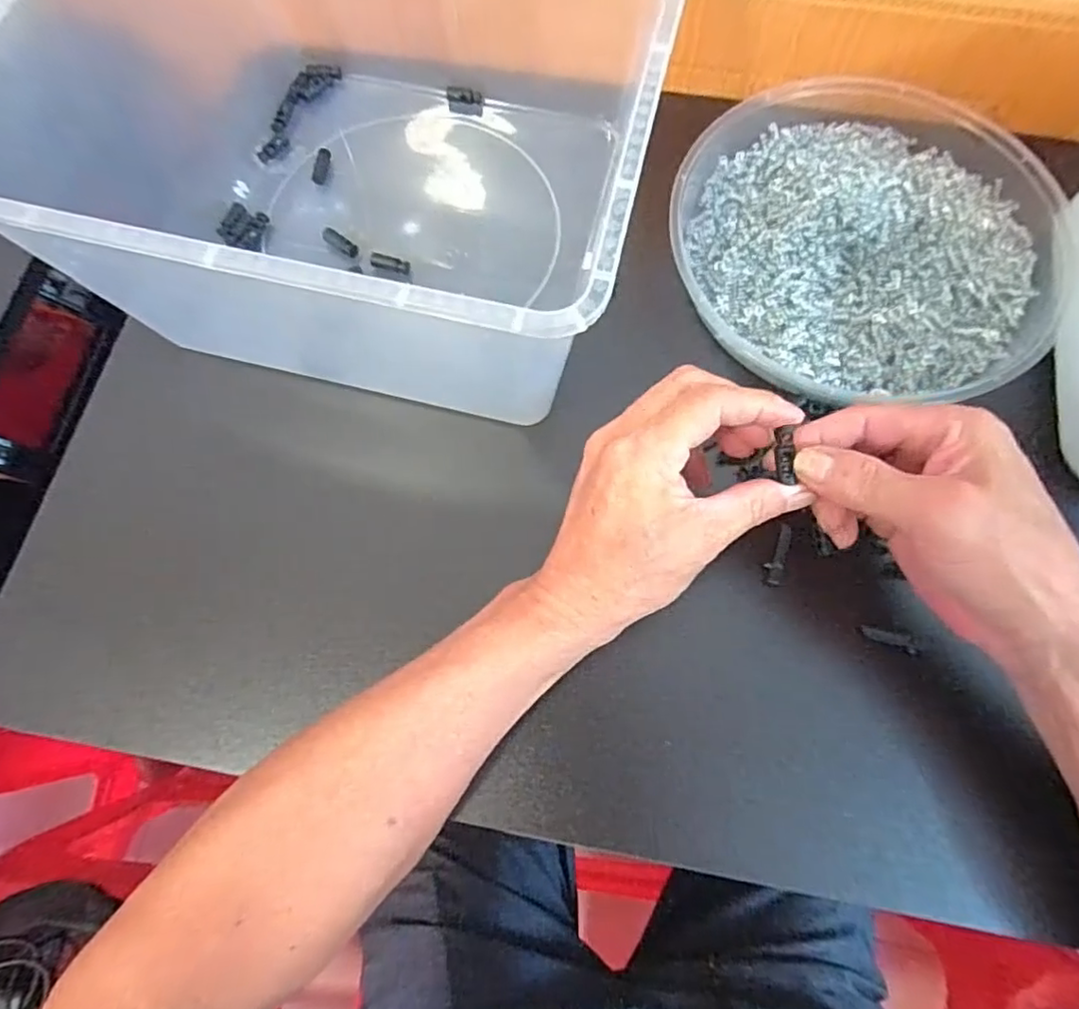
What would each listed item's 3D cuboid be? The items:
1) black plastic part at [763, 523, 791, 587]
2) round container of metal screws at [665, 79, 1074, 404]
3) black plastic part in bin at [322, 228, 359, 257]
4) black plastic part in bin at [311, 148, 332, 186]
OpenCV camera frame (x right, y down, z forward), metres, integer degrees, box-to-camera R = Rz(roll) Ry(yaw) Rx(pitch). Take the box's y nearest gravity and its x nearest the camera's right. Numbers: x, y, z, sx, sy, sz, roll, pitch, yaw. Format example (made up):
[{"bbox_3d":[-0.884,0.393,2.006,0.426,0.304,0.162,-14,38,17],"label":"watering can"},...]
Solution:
[{"bbox_3d":[0.130,0.027,0.328,0.010,0.009,0.035,13,74,5],"label":"black plastic part"},{"bbox_3d":[0.201,-0.164,0.363,0.233,0.043,0.209,2,73,1],"label":"round container of metal screws"},{"bbox_3d":[-0.131,-0.172,0.393,0.026,0.006,0.009,35,76,-3],"label":"black plastic part in bin"},{"bbox_3d":[-0.151,-0.236,0.414,0.010,0.005,0.028,9,73,4],"label":"black plastic part in bin"}]

